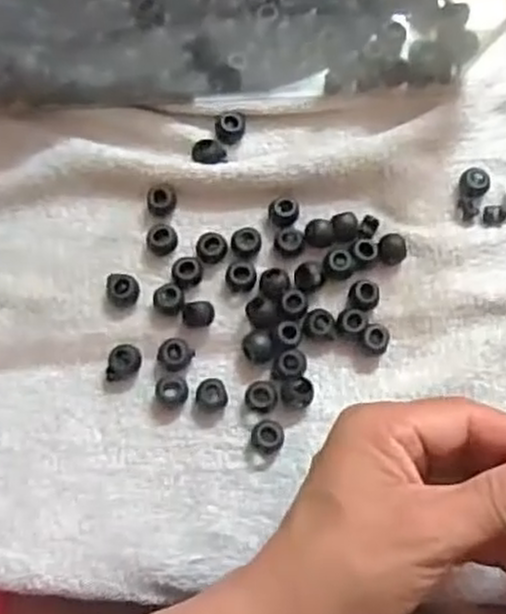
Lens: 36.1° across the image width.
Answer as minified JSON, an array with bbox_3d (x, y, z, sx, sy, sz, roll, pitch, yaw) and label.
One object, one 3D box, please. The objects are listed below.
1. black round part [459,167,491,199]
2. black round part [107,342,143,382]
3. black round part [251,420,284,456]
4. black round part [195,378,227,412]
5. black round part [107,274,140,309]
[{"bbox_3d":[0.116,-0.065,0.408,0.015,0.008,0.015,1,74,-3],"label":"black round part"},{"bbox_3d":[-0.062,0.027,0.373,0.014,0.012,0.019,24,74,4],"label":"black round part"},{"bbox_3d":[0.007,0.062,0.367,0.015,0.008,0.016,1,74,-3],"label":"black round part"},{"bbox_3d":[-0.020,0.042,0.370,0.015,0.010,0.015,1,74,-3],"label":"black round part"},{"bbox_3d":[-0.065,-0.008,0.384,0.017,0.009,0.016,1,74,-3],"label":"black round part"}]

